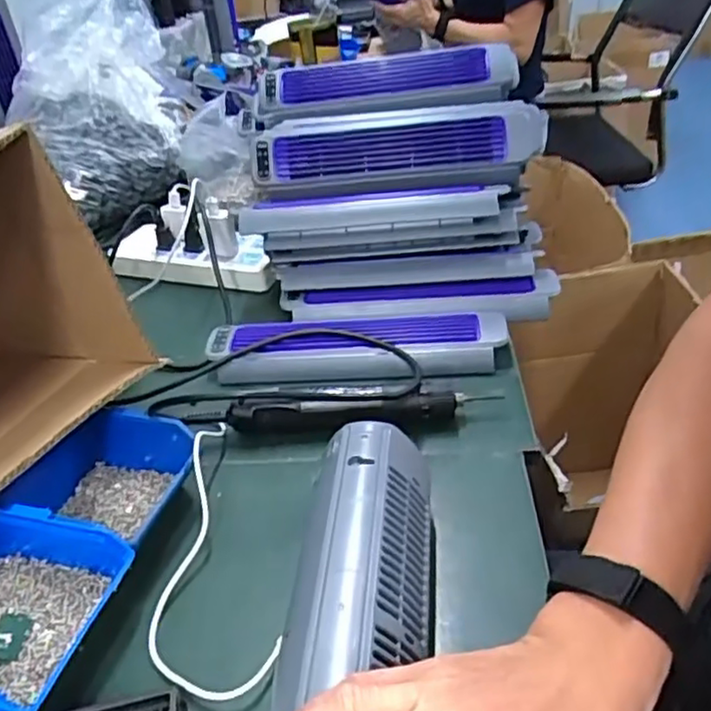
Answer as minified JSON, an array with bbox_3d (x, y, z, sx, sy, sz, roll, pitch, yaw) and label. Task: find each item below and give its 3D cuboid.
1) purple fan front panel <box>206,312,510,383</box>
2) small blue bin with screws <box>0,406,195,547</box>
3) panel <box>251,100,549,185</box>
[{"bbox_3d":[0.003,-0.013,0.674,0.293,0.029,0.083,-4,36,4],"label":"purple fan front panel"},{"bbox_3d":[-0.191,0.099,0.519,0.112,0.058,0.116,2,37,12],"label":"small blue bin with screws"},{"bbox_3d":[0.045,-0.228,0.721,0.305,0.099,0.035,-8,-8,3],"label":"panel"}]

